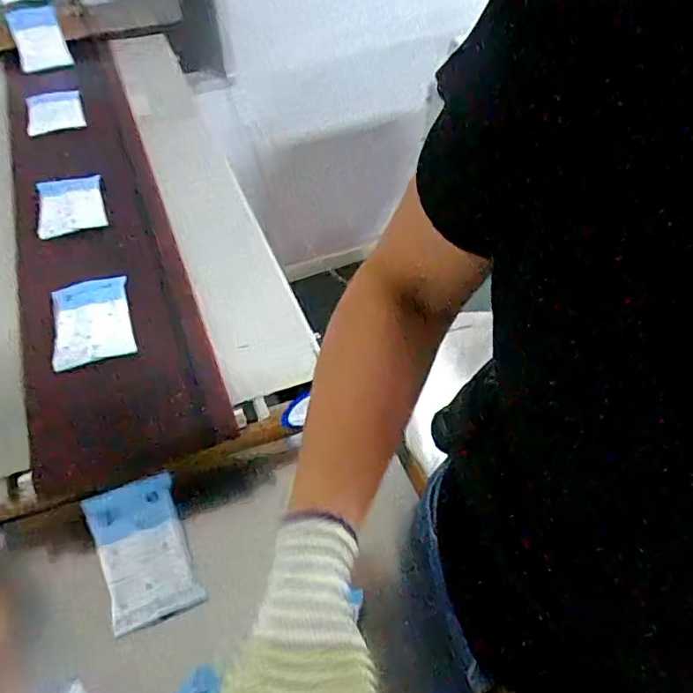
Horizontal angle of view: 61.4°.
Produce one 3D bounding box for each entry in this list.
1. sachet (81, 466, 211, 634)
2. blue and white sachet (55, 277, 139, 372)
[{"bbox_3d":[-0.200,0.198,0.571,0.083,0.013,0.133,-18,68,-16],"label":"sachet"},{"bbox_3d":[-0.296,-0.035,0.679,0.084,0.014,0.134,-13,50,-13],"label":"blue and white sachet"}]

